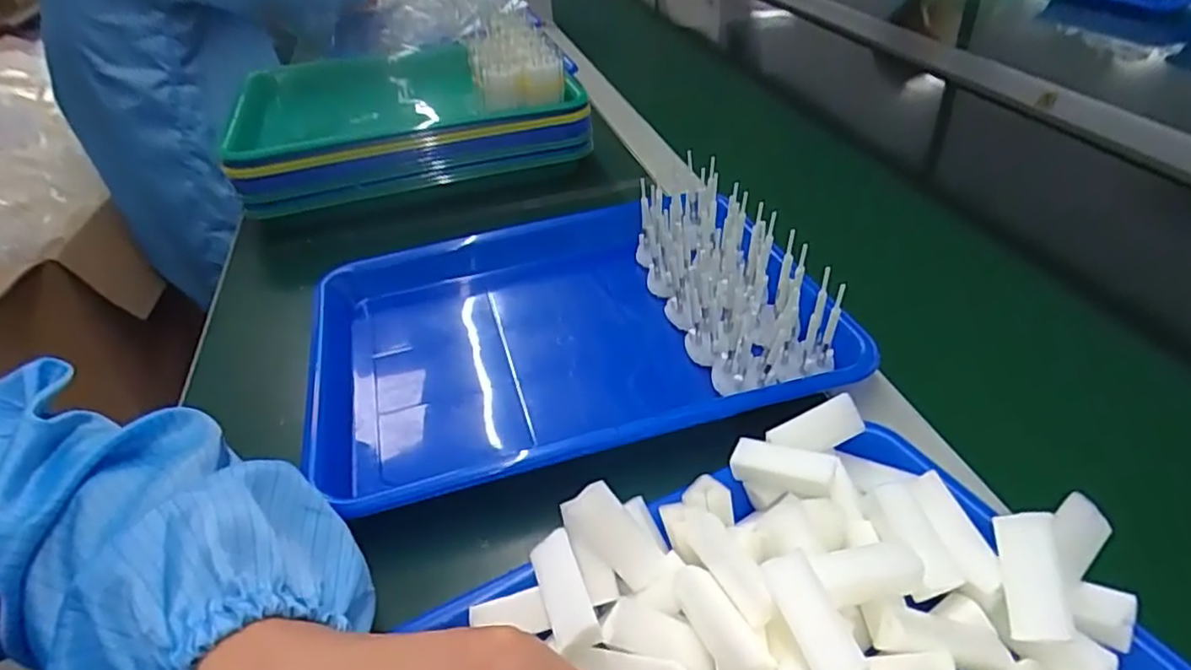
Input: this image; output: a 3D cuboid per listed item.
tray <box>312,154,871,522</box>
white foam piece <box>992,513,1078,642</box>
[{"bbox_3d":[-0.026,-0.004,0.447,0.321,0.076,0.241,-13,39,-11],"label":"tray"},{"bbox_3d":[0.164,0.091,0.252,0.018,0.012,0.045,3,62,10],"label":"white foam piece"}]

